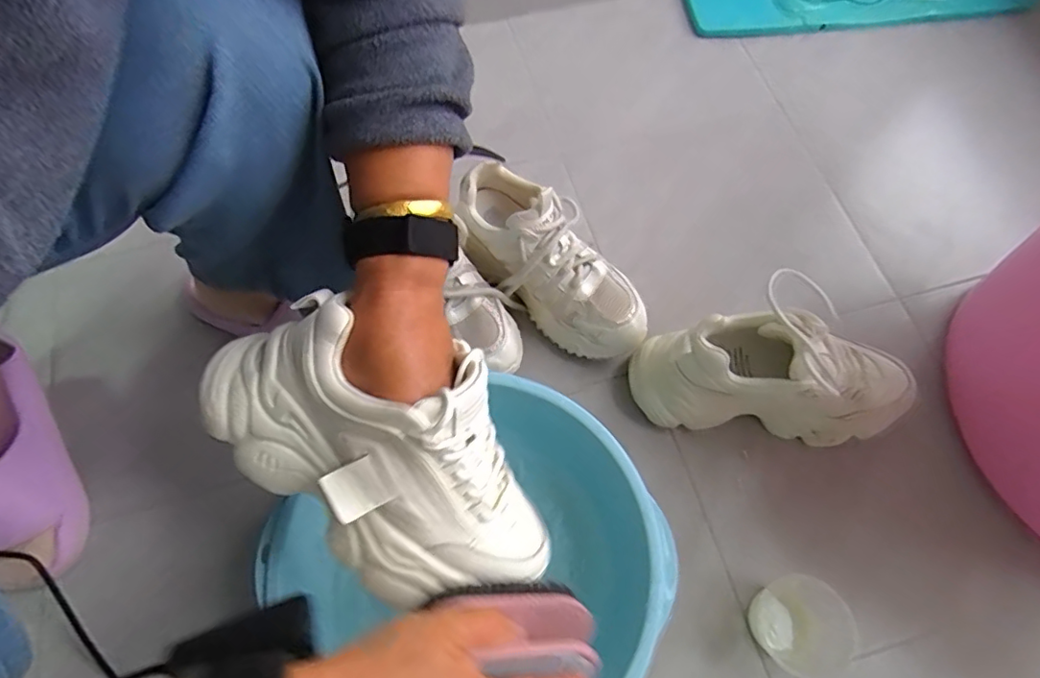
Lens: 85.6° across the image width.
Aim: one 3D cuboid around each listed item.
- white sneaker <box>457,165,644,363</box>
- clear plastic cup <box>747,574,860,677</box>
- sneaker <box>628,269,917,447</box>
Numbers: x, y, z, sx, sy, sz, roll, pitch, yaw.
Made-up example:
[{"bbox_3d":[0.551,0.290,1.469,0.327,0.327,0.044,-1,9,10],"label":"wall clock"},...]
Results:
[{"bbox_3d":[0.030,-0.076,0.545,0.087,0.113,0.228,-43,86,-17],"label":"white sneaker"},{"bbox_3d":[0.232,0.240,0.468,0.063,0.062,0.079,-36,72,-18],"label":"clear plastic cup"},{"bbox_3d":[0.234,0.032,0.513,0.248,0.141,0.089,6,66,3],"label":"sneaker"}]

